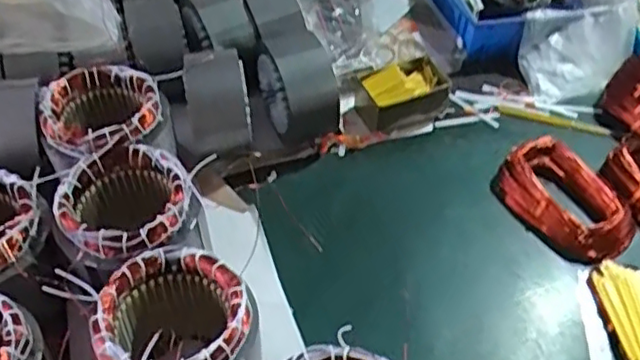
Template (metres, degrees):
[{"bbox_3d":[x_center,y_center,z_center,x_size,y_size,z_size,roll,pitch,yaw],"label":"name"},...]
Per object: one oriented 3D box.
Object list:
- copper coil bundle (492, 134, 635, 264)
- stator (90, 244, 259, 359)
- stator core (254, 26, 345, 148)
[{"bbox_3d":[0.338,0.023,0.878,0.127,0.059,0.192,-34,59,-29],"label":"copper coil bundle"},{"bbox_3d":[-0.132,0.165,0.617,0.140,0.147,0.145,2,49,-2],"label":"stator"},{"bbox_3d":[-0.032,-0.125,0.911,0.089,0.126,0.122,-19,52,-19],"label":"stator core"}]

